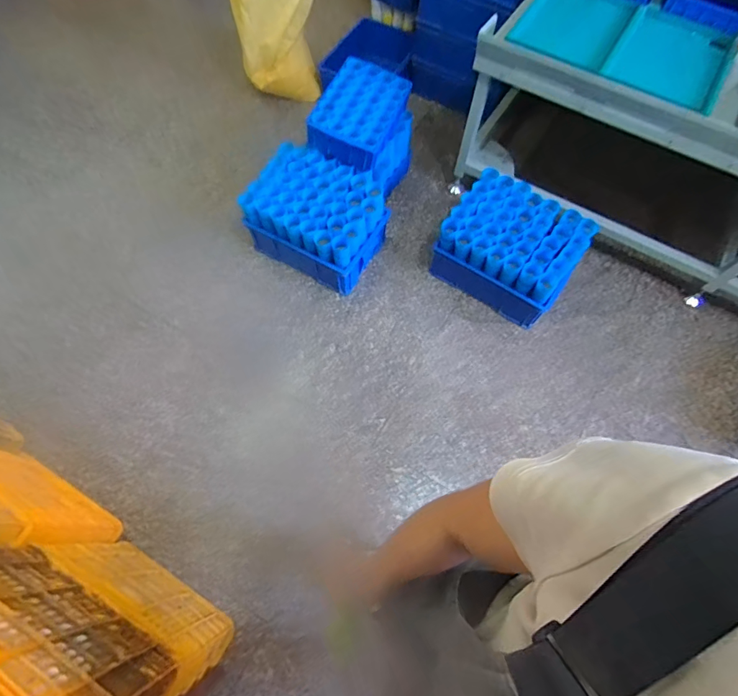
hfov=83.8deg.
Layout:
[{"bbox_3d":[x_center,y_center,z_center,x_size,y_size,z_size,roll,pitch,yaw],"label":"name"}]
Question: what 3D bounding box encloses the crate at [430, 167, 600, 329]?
[{"bbox_3d":[0.519,-0.371,1.503,0.475,0.234,0.351,34,70,13],"label":"crate"}]

